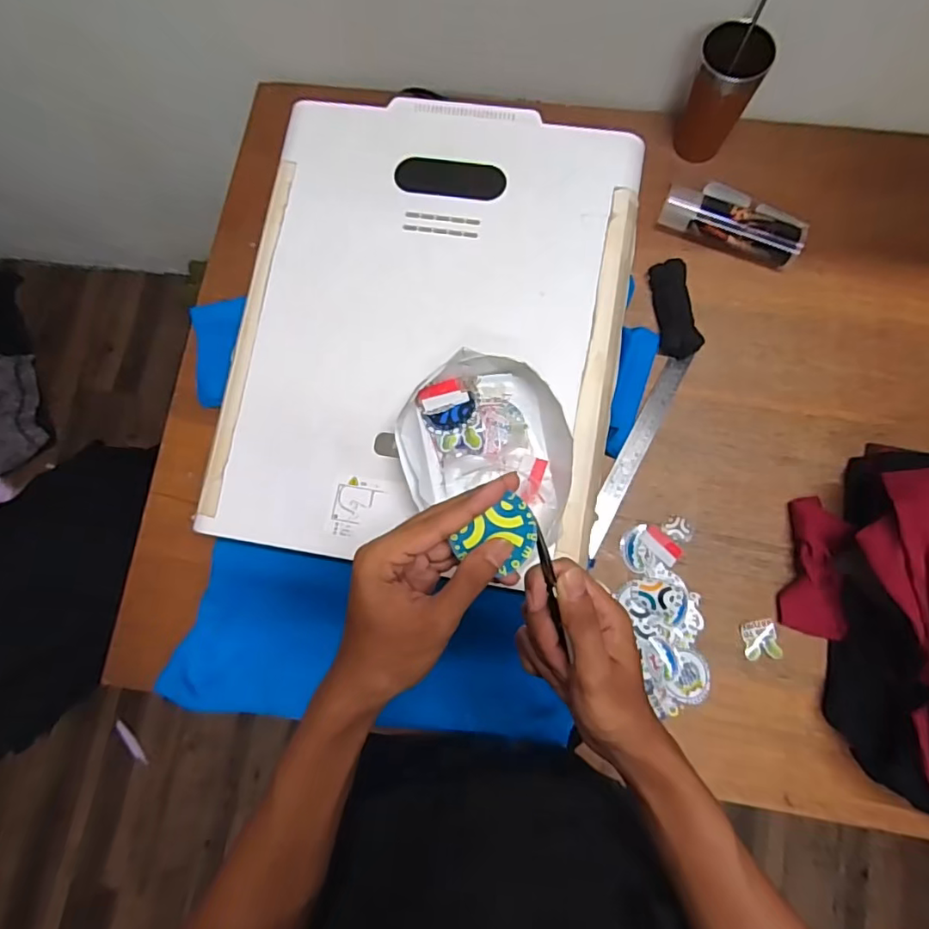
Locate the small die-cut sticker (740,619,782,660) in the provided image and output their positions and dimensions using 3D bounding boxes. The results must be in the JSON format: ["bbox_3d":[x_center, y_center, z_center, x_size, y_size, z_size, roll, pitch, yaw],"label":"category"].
[{"bbox_3d":[0.355,0.211,0.663,0.040,0.004,0.043,-11,80,0],"label":"small die-cut sticker"}]

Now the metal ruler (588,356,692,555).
[{"bbox_3d":[0.217,-0.017,0.709,0.028,0.008,0.280,28,82,7],"label":"metal ruler"}]

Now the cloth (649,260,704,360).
[{"bbox_3d":[0.277,-0.204,0.723,0.047,0.027,0.132,-5,80,1],"label":"cloth"}]

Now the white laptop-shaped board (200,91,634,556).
[{"bbox_3d":[-0.037,-0.150,0.583,0.397,0.028,0.499,10,81,4],"label":"white laptop-shaped board"}]

